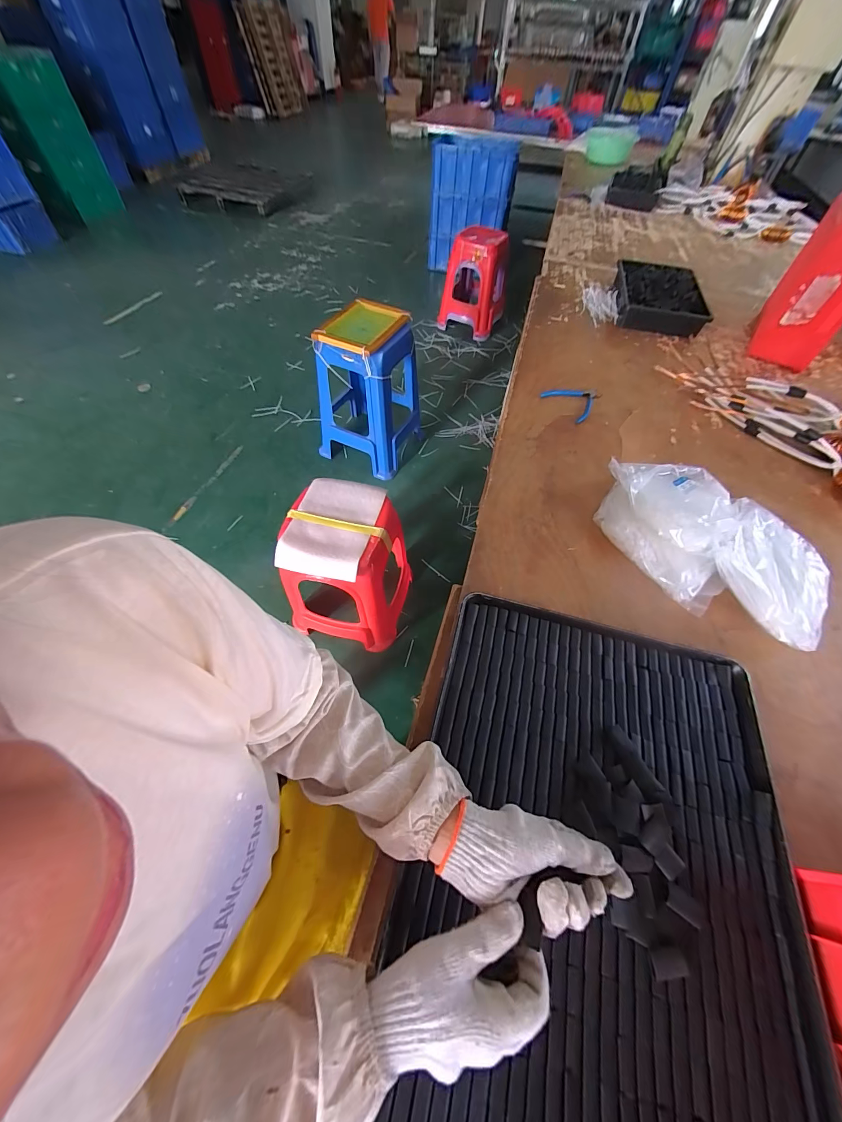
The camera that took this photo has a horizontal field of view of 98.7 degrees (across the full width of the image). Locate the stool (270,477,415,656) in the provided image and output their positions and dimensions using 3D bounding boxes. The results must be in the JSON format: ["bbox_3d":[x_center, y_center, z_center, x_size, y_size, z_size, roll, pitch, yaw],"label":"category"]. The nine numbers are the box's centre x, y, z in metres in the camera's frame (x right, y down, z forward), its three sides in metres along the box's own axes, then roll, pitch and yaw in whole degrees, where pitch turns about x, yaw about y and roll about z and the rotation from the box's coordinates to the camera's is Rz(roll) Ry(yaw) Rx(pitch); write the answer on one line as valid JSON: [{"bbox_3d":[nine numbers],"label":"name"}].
[{"bbox_3d":[-0.217,0.025,1.151,0.335,0.430,0.342,8,57,2],"label":"stool"}]

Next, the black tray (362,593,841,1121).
[{"bbox_3d":[0.183,0.335,0.367,0.396,0.028,0.586,15,58,7],"label":"black tray"}]

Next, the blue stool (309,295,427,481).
[{"bbox_3d":[-0.238,-0.761,1.651,0.393,0.594,0.431,18,58,9],"label":"blue stool"}]

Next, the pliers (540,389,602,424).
[{"bbox_3d":[0.374,-0.385,0.862,0.123,0.012,0.127,-26,62,-18],"label":"pliers"}]

